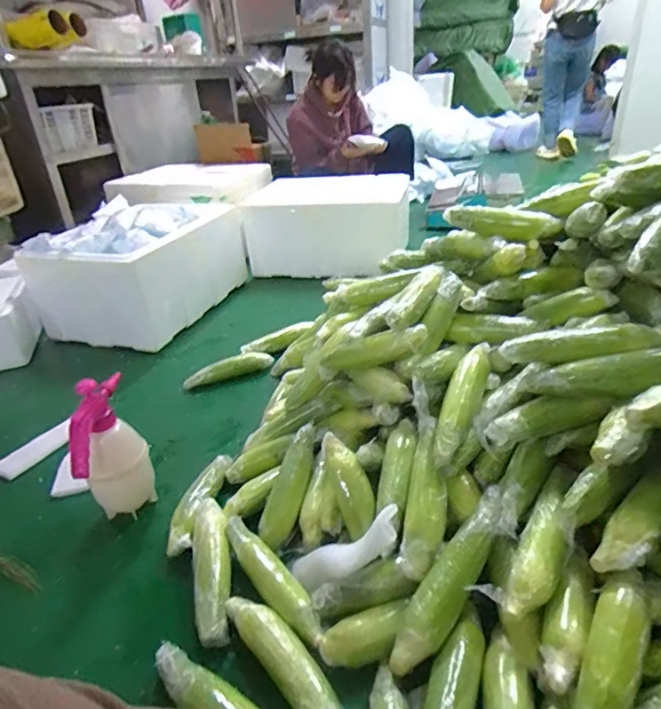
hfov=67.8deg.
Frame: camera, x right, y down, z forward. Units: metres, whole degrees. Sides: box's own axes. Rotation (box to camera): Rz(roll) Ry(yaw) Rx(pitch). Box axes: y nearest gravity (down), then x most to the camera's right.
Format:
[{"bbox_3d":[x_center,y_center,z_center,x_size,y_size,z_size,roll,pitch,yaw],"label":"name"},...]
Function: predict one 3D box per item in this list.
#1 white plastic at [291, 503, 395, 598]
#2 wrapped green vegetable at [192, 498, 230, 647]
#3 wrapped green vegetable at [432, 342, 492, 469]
[{"bbox_3d":[0.023,0.293,0.720,0.046,0.210,0.069,42,32,-9],"label":"white plastic"},{"bbox_3d":[-0.187,0.330,0.772,0.055,0.040,0.244,-10,29,-10],"label":"wrapped green vegetable"},{"bbox_3d":[0.214,0.078,0.806,0.054,0.043,0.249,12,51,28],"label":"wrapped green vegetable"}]

